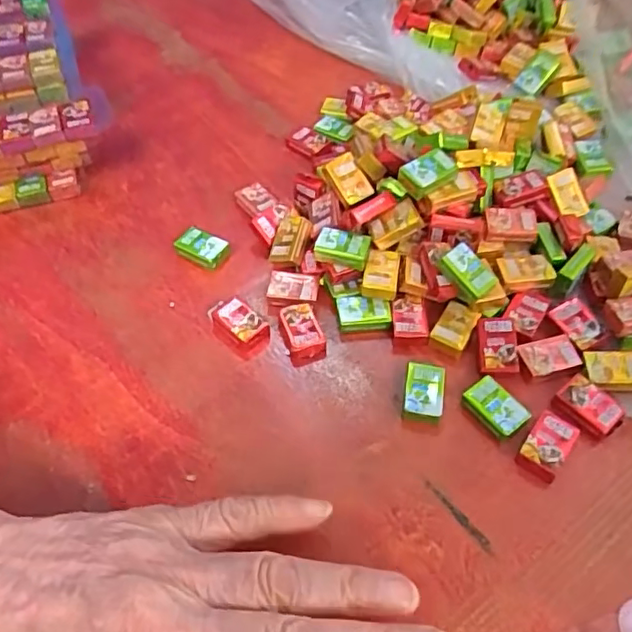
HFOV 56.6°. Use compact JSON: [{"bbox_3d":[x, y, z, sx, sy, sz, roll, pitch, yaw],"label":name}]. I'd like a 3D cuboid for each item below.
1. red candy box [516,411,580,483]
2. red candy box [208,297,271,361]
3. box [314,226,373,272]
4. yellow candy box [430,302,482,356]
[{"bbox_3d":[0.095,0.053,0.241,0.016,0.008,0.027,31,61,23],"label":"red candy box"},{"bbox_3d":[-0.037,0.005,0.281,0.019,0.008,0.032,-40,61,-23],"label":"red candy box"},{"bbox_3d":[0.013,-0.034,0.287,0.026,0.009,0.016,16,56,14],"label":"box"},{"bbox_3d":[0.066,0.004,0.276,0.016,0.005,0.025,28,60,21],"label":"yellow candy box"}]

